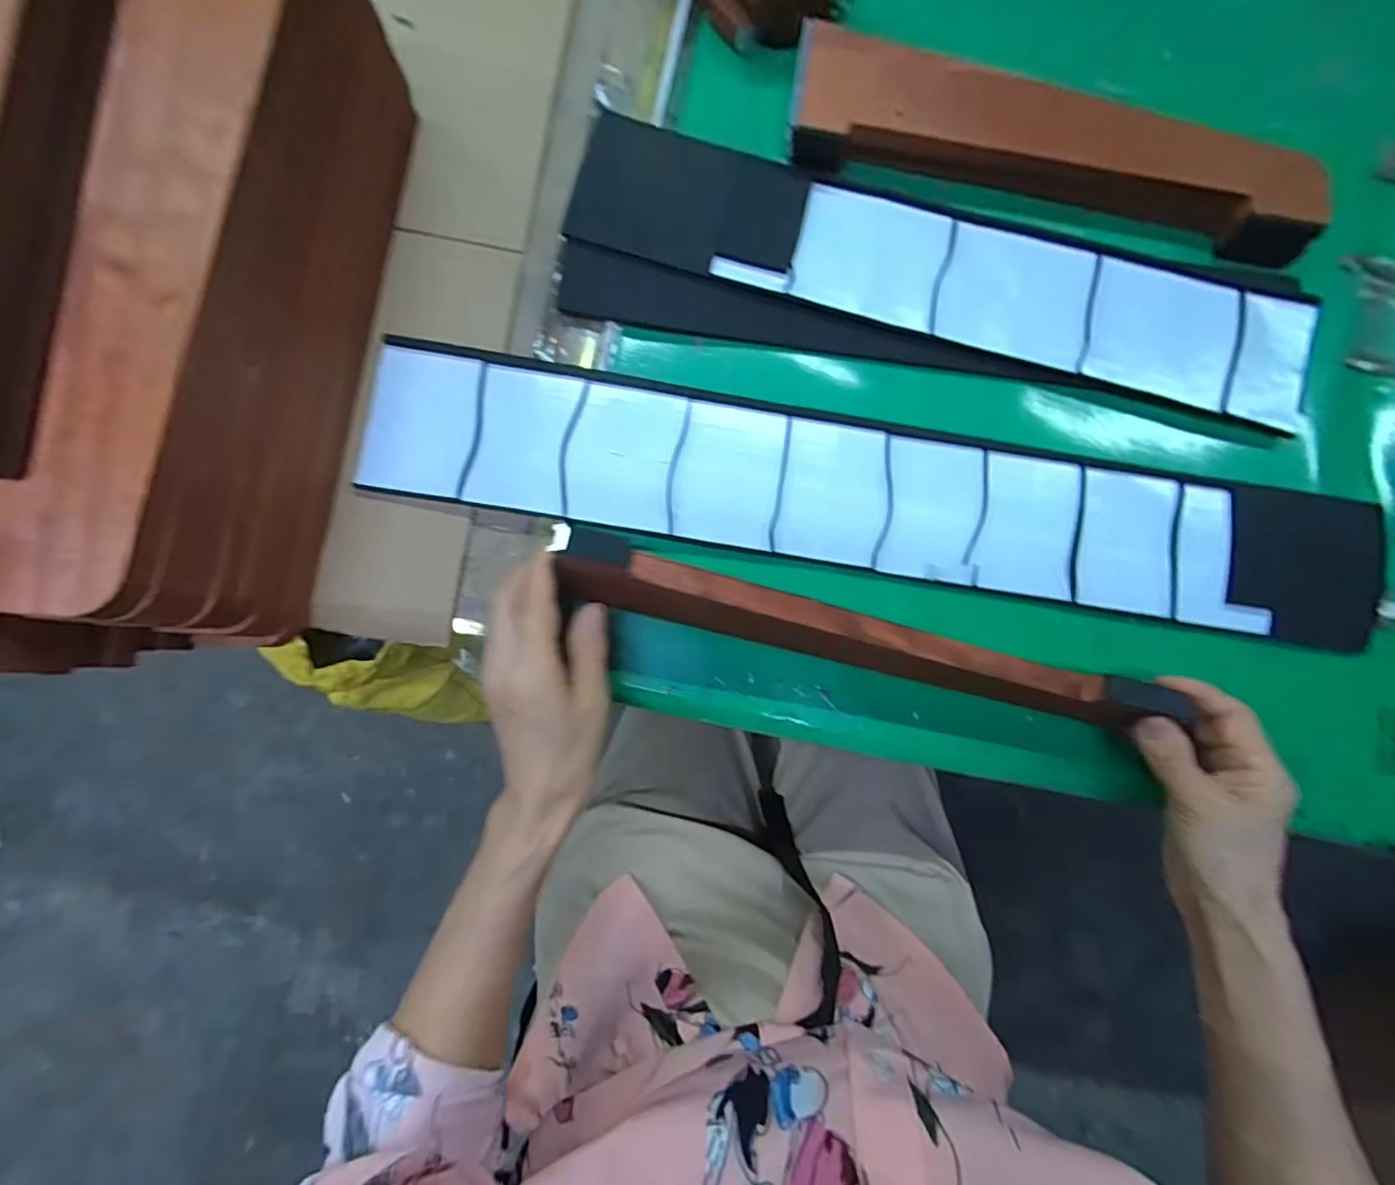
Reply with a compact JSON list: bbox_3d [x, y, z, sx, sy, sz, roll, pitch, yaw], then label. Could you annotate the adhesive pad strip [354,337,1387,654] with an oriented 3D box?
[{"bbox_3d":[0.117,-0.060,0.376,0.625,0.010,0.096,9,83,-1],"label":"adhesive pad strip"}]

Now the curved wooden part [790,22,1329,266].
[{"bbox_3d":[0.229,-0.285,0.386,0.337,0.035,0.073,14,83,-1],"label":"curved wooden part"}]

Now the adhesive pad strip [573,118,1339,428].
[{"bbox_3d":[0.163,-0.212,0.392,0.477,0.013,0.096,14,83,0],"label":"adhesive pad strip"}]

